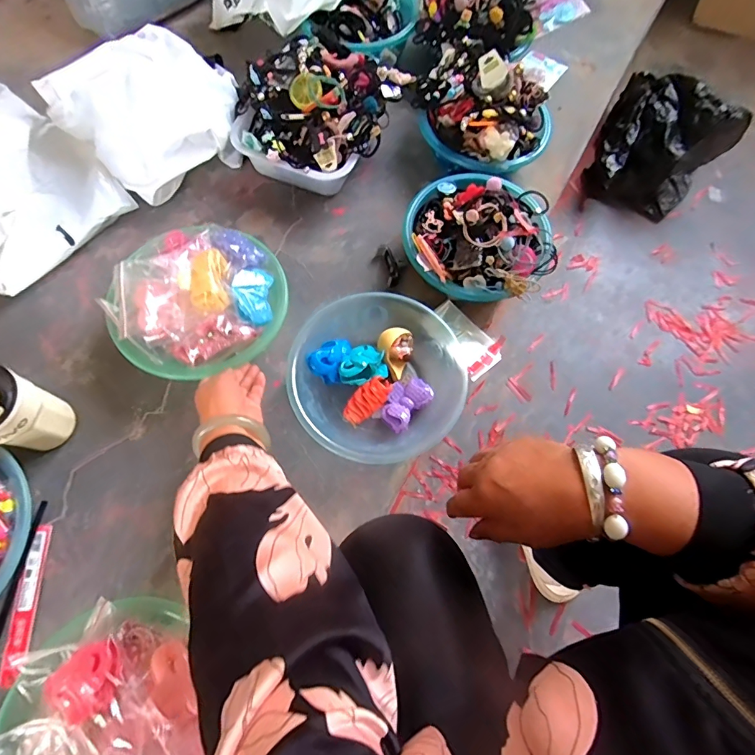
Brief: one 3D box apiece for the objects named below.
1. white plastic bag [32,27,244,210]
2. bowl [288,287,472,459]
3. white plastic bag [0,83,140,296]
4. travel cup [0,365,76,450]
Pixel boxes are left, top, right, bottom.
[{"bbox_3d":[-0.343,-0.436,0.696,0.242,0.106,0.276,37,74,10],"label":"white plastic bag"},{"bbox_3d":[-0.001,0.000,0.609,0.236,0.066,0.233,1,71,-2],"label":"bowl"},{"bbox_3d":[-0.588,-0.297,0.623,0.319,0.129,0.281,36,73,10],"label":"white plastic bag"},{"bbox_3d":[-0.444,0.041,0.519,0.083,0.137,0.078,1,71,-2],"label":"travel cup"}]

